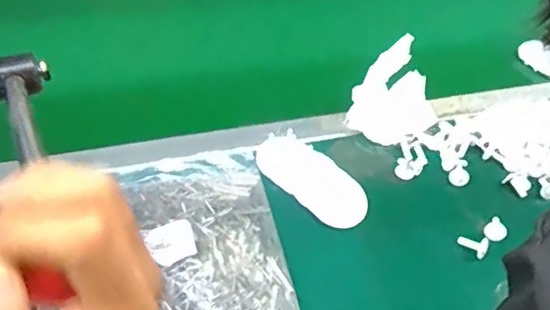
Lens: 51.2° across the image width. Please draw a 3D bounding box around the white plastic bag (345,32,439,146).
[{"bbox_3d":[0.145,-0.076,0.685,0.099,0.098,0.081,-27,52,-28],"label":"white plastic bag"}]

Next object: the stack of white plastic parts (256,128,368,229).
[{"bbox_3d":[0.040,0.025,0.629,0.137,0.023,0.062,36,52,28],"label":"stack of white plastic parts"}]

